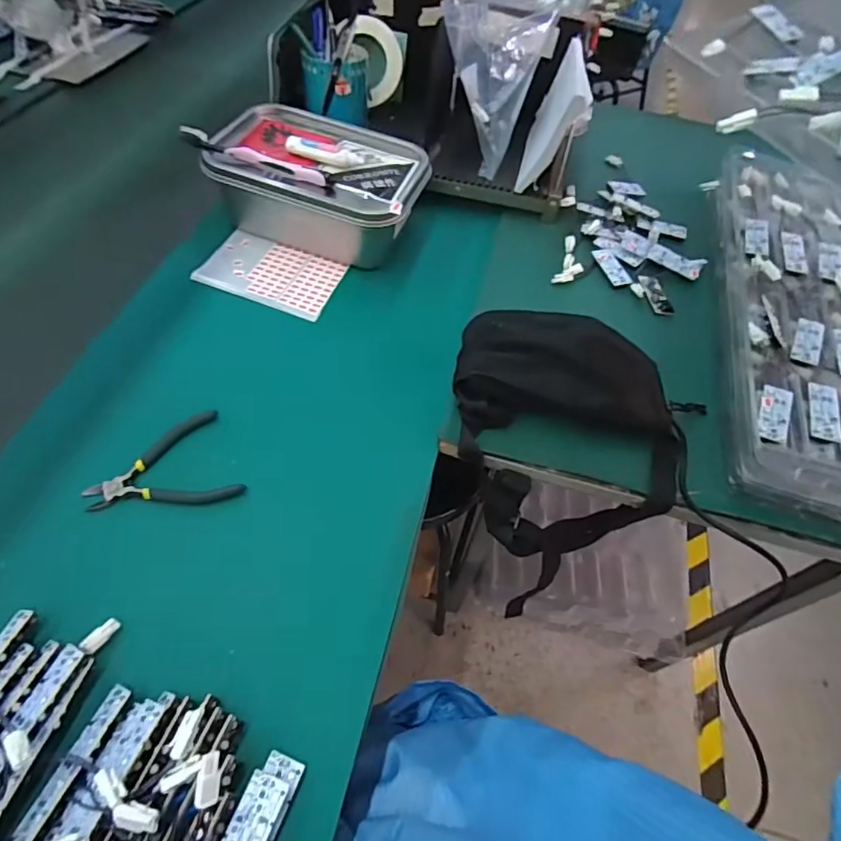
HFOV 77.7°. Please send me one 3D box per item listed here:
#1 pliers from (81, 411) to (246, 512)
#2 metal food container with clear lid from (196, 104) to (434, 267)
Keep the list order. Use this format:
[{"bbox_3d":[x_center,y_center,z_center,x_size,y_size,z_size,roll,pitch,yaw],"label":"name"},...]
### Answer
[{"bbox_3d":[-0.223,0.045,0.450,0.117,0.008,0.089,-24,60,-20],"label":"pliers"},{"bbox_3d":[-0.119,-0.287,0.641,0.237,0.097,0.157,16,55,7],"label":"metal food container with clear lid"}]

